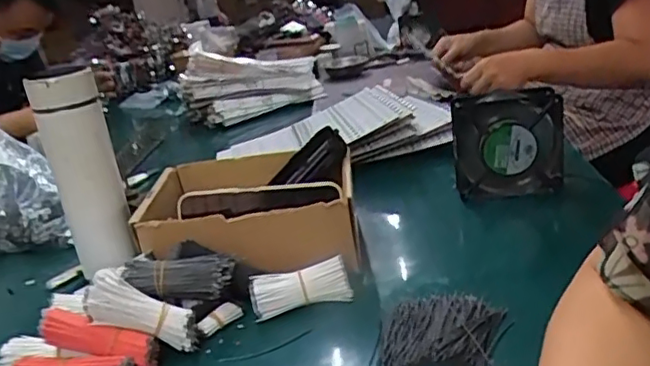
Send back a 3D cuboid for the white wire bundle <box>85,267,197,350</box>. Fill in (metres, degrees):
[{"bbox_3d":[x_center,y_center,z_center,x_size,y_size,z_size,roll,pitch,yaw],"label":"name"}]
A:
[{"bbox_3d":[-0.150,0.108,0.498,0.099,0.033,0.032,30,14,-14],"label":"white wire bundle"}]

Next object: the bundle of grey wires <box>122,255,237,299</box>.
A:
[{"bbox_3d":[-0.132,0.084,0.537,0.092,0.028,0.033,-6,19,3],"label":"bundle of grey wires"}]

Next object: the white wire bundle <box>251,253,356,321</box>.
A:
[{"bbox_3d":[-0.023,0.098,0.548,0.089,0.039,0.026,-9,19,-5],"label":"white wire bundle"}]

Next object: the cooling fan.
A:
[{"bbox_3d":[0.216,-0.037,0.704,0.123,0.135,0.030,-7,19,3],"label":"cooling fan"}]

